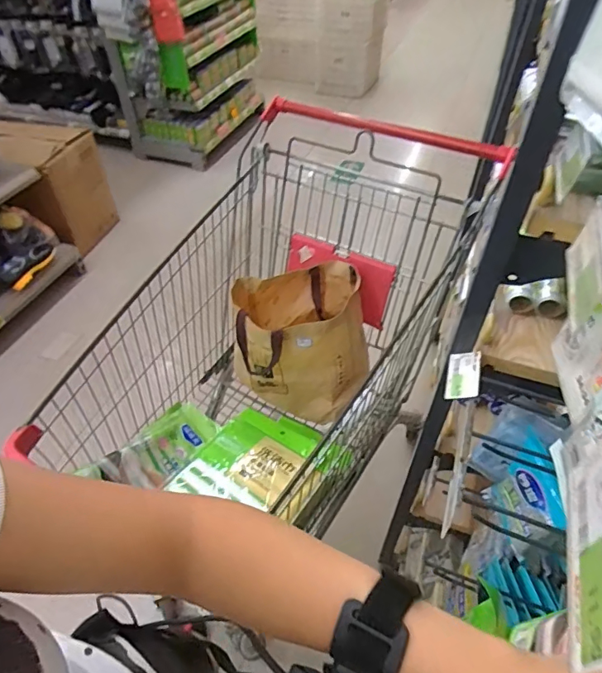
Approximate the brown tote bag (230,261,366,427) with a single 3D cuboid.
[{"bbox_3d":[0.001,0.013,1.049,0.260,0.281,0.223,-7,46,-6],"label":"brown tote bag"}]

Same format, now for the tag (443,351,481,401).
[{"bbox_3d":[0.220,0.054,0.636,0.043,0.009,0.076,1,52,25],"label":"tag"}]

